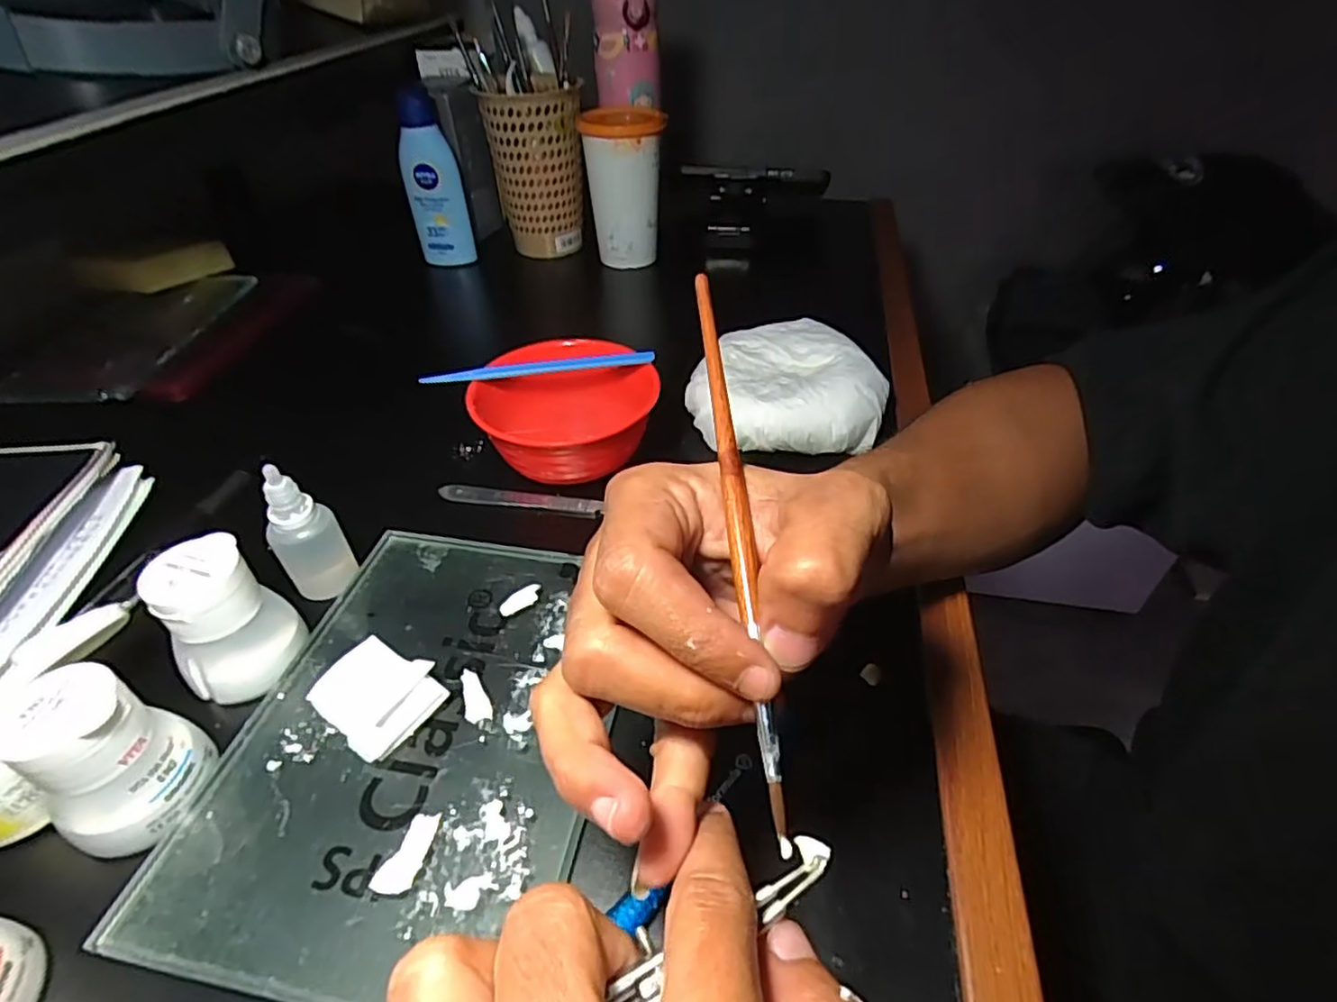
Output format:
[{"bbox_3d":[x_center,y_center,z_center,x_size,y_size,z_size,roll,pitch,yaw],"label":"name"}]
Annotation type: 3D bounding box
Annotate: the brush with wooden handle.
[{"bbox_3d":[0.020,0.002,0.192,0.006,0.007,0.175,-3,65,-5],"label":"brush with wooden handle"}]

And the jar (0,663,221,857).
[{"bbox_3d":[-0.203,0.091,0.241,0.041,0.056,0.046,21,46,23],"label":"jar"}]

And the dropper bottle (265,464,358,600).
[{"bbox_3d":[-0.177,0.014,0.321,0.024,0.064,0.025,4,42,4],"label":"dropper bottle"}]

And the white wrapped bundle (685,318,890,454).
[{"bbox_3d":[0.077,-0.080,0.442,0.127,0.041,0.110,1,41,1],"label":"white wrapped bundle"}]

